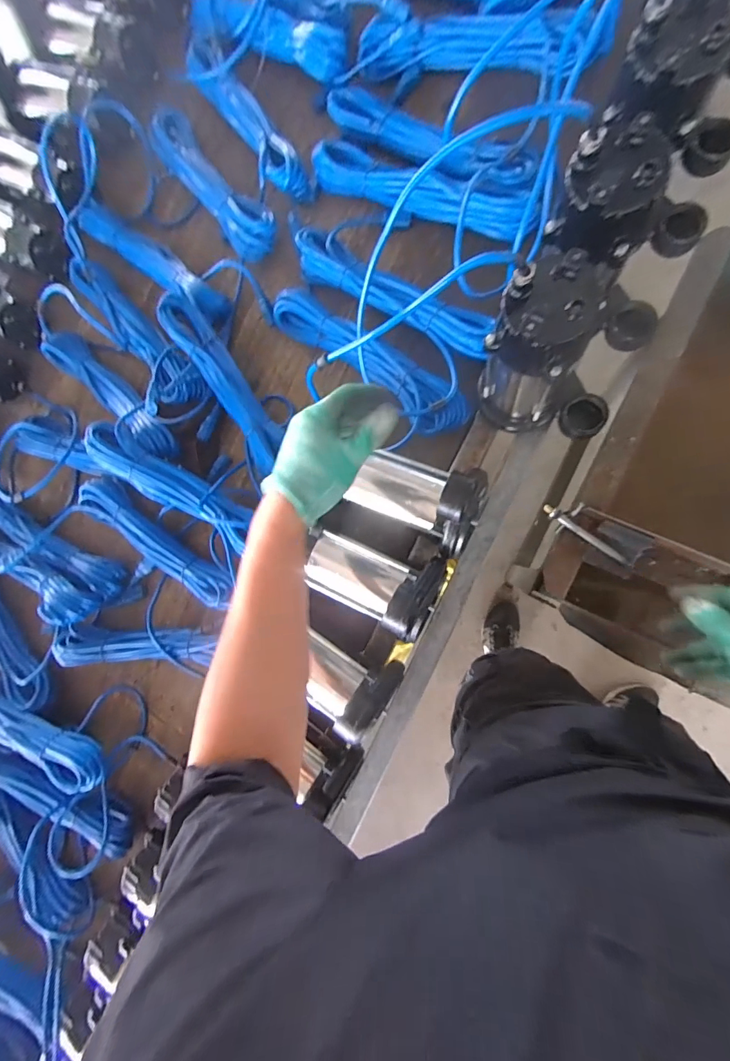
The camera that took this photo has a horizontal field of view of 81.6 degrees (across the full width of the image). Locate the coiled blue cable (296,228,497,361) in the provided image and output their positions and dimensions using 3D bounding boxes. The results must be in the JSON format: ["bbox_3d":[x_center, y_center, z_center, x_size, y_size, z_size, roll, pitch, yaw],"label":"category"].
[{"bbox_3d":[0.031,-0.359,0.629,0.351,0.042,0.069,34,94,13],"label":"coiled blue cable"}]

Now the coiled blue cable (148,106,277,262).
[{"bbox_3d":[-0.254,-0.585,0.720,0.083,0.057,0.326,-38,79,8],"label":"coiled blue cable"}]

